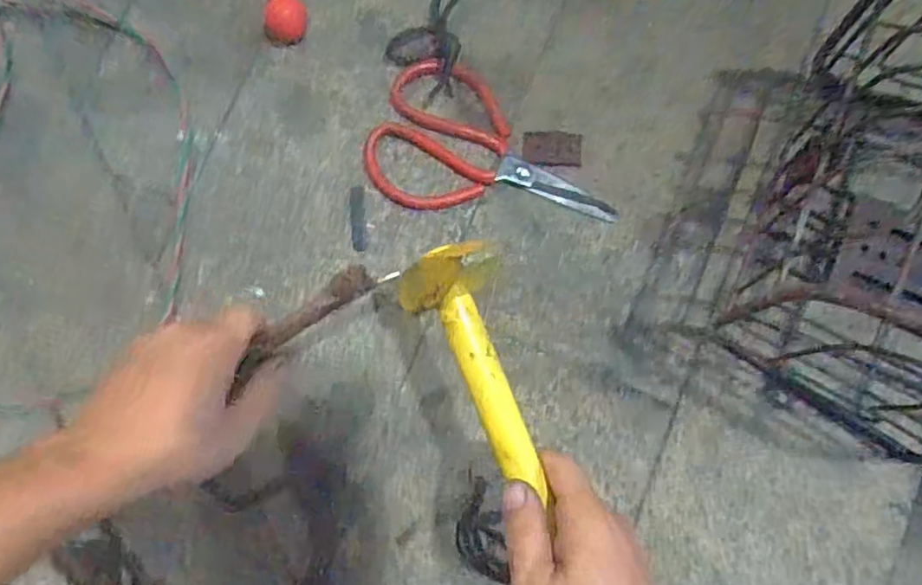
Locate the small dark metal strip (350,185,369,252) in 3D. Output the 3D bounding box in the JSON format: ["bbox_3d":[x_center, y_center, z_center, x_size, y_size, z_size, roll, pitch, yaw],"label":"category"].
[{"bbox_3d":[-0.076,-0.055,0.488,0.011,0.004,0.049,-4,86,-4],"label":"small dark metal strip"}]

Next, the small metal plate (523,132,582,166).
[{"bbox_3d":[0.070,-0.110,0.502,0.045,0.004,0.026,1,86,-4],"label":"small metal plate"}]

